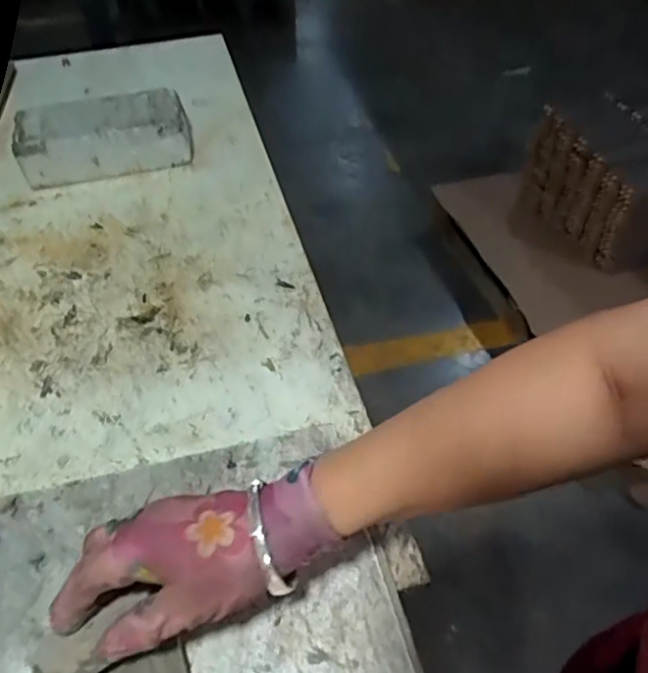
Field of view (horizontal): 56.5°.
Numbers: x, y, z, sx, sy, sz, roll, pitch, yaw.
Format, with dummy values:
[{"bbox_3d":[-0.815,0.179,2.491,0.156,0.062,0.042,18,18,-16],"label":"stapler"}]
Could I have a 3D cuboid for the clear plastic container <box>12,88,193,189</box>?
[{"bbox_3d":[-0.289,-0.263,0.801,0.218,0.071,0.111,-15,46,-15],"label":"clear plastic container"}]

